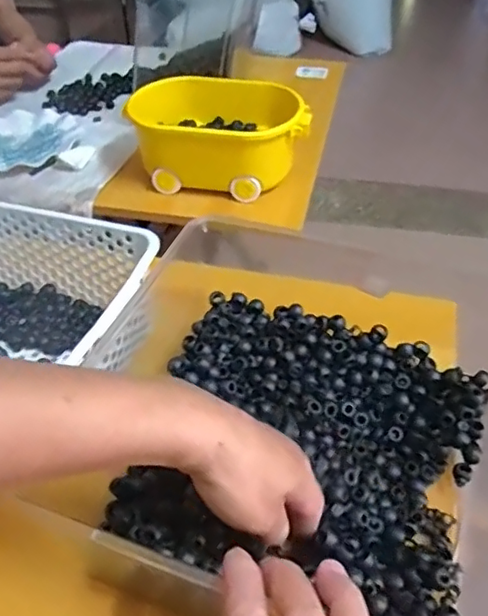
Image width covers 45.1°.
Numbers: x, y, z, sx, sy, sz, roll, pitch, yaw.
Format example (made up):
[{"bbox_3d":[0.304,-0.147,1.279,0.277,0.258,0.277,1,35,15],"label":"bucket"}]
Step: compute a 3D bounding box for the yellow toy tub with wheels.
[{"bbox_3d":[-0.037,-0.236,0.815,0.237,0.096,0.157,-6,43,-5],"label":"yellow toy tub with wheels"}]

